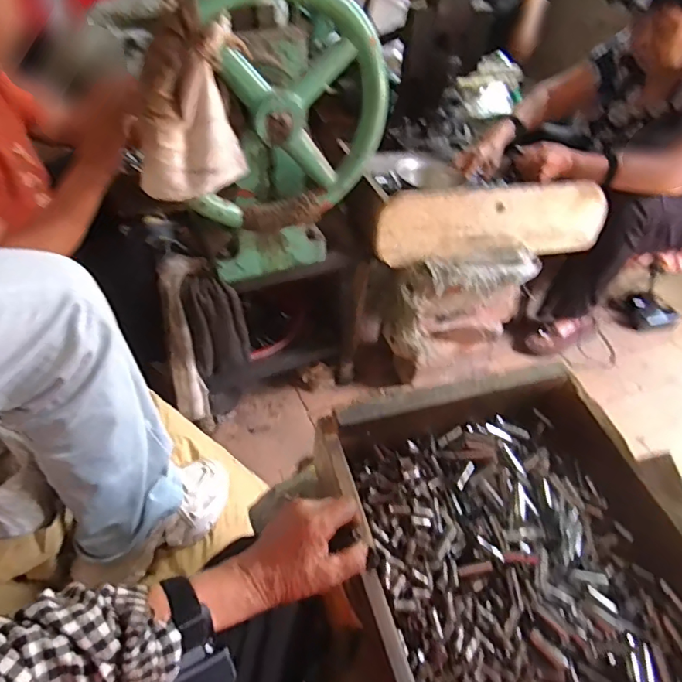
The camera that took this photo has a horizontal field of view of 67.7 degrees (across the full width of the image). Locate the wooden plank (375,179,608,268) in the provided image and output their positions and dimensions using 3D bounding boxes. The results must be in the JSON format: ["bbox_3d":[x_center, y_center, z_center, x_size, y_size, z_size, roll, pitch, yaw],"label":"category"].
[{"bbox_3d":[0.307,-0.239,1.028,0.486,0.142,0.030,-6,37,-13],"label":"wooden plank"}]

